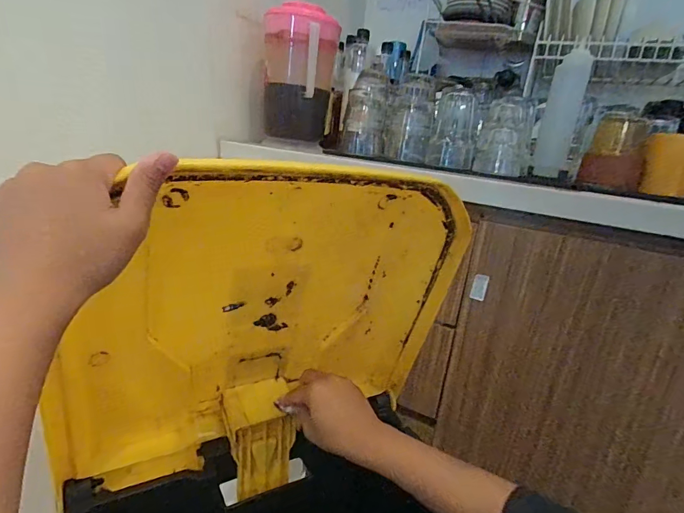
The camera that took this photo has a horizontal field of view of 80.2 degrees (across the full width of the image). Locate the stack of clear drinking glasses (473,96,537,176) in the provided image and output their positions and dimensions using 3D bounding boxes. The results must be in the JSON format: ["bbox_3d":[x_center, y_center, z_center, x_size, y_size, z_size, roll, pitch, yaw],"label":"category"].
[{"bbox_3d":[0.293,-0.213,0.730,0.091,0.124,0.103,12,18,16],"label":"stack of clear drinking glasses"}]

